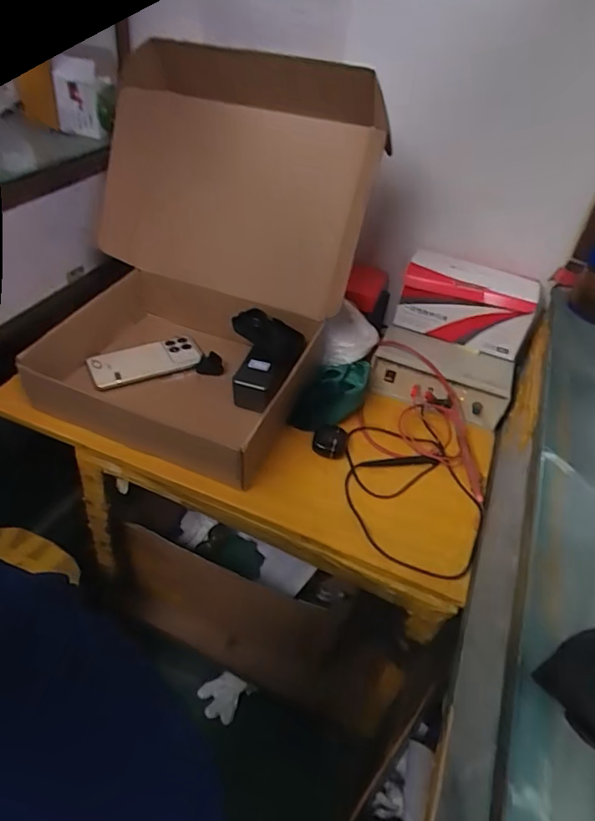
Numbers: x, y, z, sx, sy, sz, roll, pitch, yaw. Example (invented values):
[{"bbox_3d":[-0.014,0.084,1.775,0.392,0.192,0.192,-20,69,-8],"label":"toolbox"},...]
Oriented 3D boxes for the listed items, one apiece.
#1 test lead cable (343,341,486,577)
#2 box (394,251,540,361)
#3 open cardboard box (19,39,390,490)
[{"bbox_3d":[0.159,0.046,0.674,0.180,0.080,0.309,15,42,8],"label":"test lead cable"},{"bbox_3d":[0.251,-0.162,0.792,0.184,0.098,0.086,19,42,12],"label":"box"},{"bbox_3d":[-0.152,-0.220,0.709,0.424,0.418,0.443,21,43,15],"label":"open cardboard box"}]

